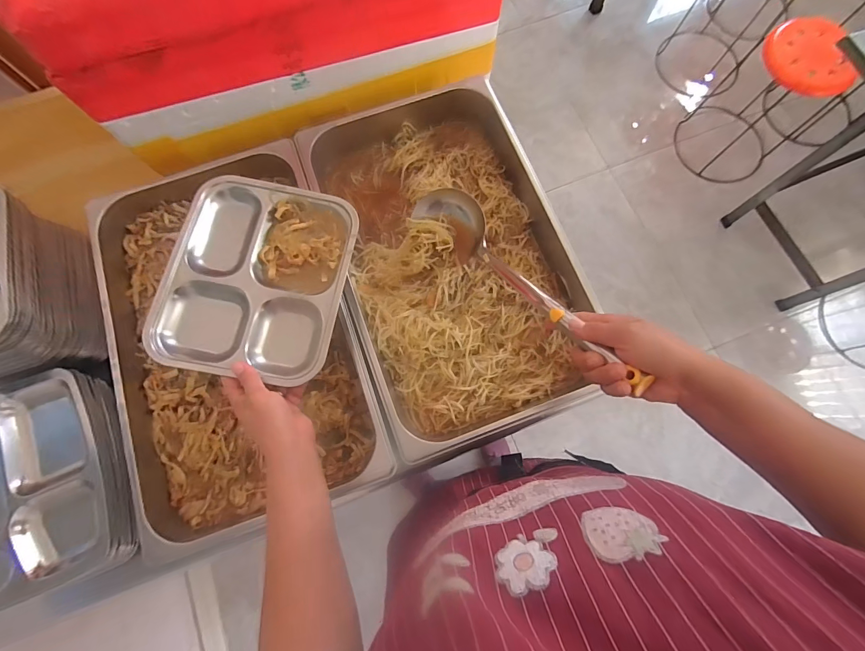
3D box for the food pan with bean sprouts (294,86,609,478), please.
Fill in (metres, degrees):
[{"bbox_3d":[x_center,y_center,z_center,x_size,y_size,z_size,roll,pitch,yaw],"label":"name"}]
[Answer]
[{"bbox_3d":[0.023,-0.115,0.594,0.314,0.076,0.547,-19,77,-4],"label":"food pan with bean sprouts"}]

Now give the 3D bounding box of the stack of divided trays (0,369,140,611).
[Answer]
[{"bbox_3d":[-0.559,0.219,0.550,0.220,0.071,0.291,-20,77,-4],"label":"stack of divided trays"}]

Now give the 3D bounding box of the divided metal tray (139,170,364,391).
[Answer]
[{"bbox_3d":[-0.212,-0.063,0.473,0.204,0.035,0.242,10,77,3],"label":"divided metal tray"}]

